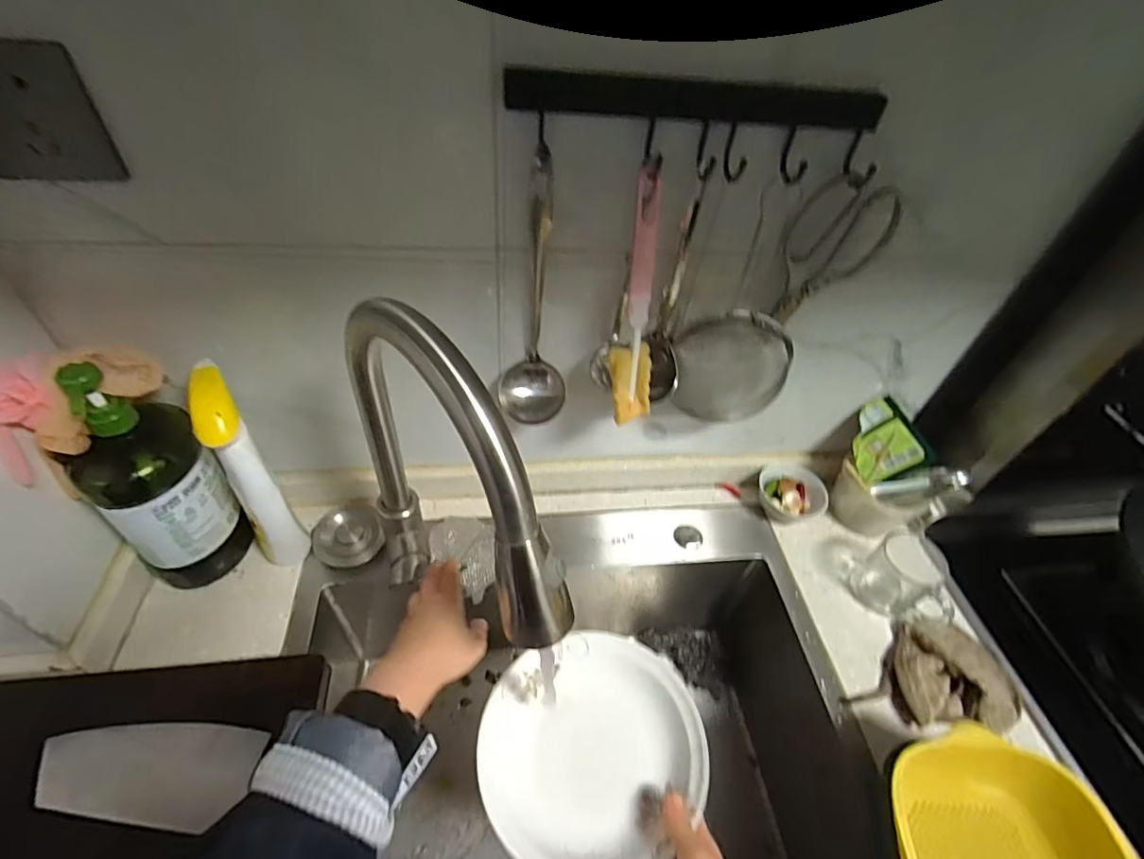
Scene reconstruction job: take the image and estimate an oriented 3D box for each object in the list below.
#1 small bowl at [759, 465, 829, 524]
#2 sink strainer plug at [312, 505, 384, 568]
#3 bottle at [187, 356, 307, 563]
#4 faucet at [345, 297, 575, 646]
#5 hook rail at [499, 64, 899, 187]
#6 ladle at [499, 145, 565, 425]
[{"bbox_3d":[0.291,0.090,0.714,0.086,0.043,0.079,3,46,-3],"label":"small bowl"},{"bbox_3d":[-0.263,0.120,0.621,0.075,0.024,0.078,3,46,-3],"label":"sink strainer plug"},{"bbox_3d":[-0.321,0.057,0.529,0.043,0.244,0.079,-32,57,-31],"label":"bottle"},{"bbox_3d":[-0.104,0.069,0.419,0.048,0.331,0.266,-32,57,-31],"label":"faucet"},{"bbox_3d":[0.098,-0.235,0.410,0.290,0.061,0.024,2,46,-5],"label":"hook rail"},{"bbox_3d":[-0.033,-0.113,0.483,0.066,0.251,0.055,1,46,-5],"label":"ladle"}]

